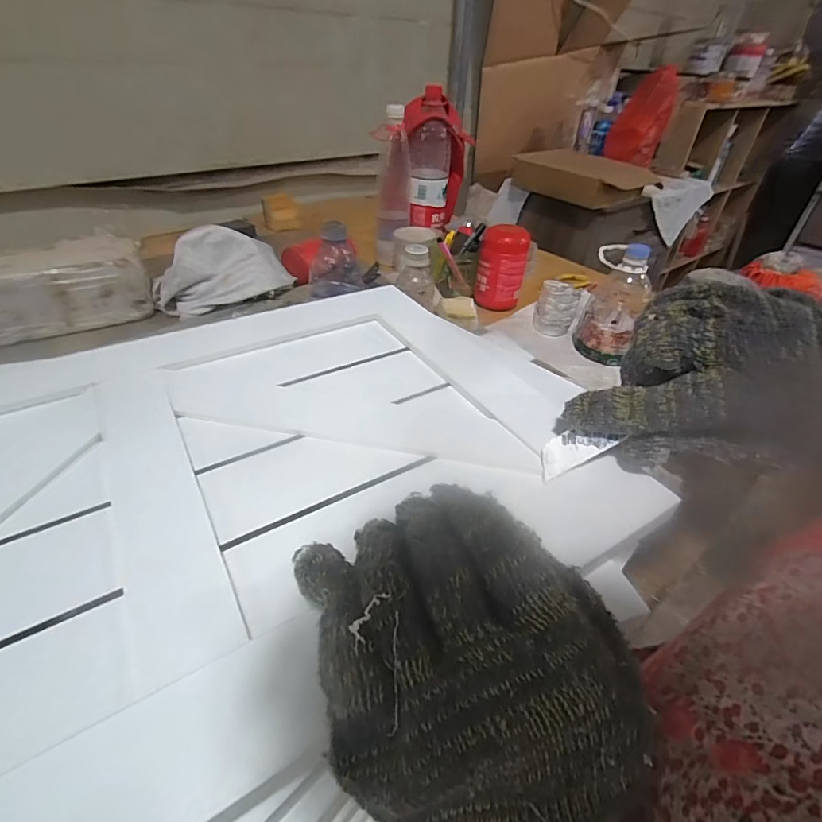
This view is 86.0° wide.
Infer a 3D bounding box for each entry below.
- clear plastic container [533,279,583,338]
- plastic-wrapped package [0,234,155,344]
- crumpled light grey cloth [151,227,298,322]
[{"bbox_3d":[0.244,-0.173,0.744,0.064,0.071,0.063,14,42,13],"label":"clear plastic container"},{"bbox_3d":[-0.526,-0.188,0.662,0.236,0.098,0.105,-17,44,-22],"label":"plastic-wrapped package"},{"bbox_3d":[-0.293,-0.217,0.688,0.199,0.095,0.116,-20,46,-24],"label":"crumpled light grey cloth"}]

